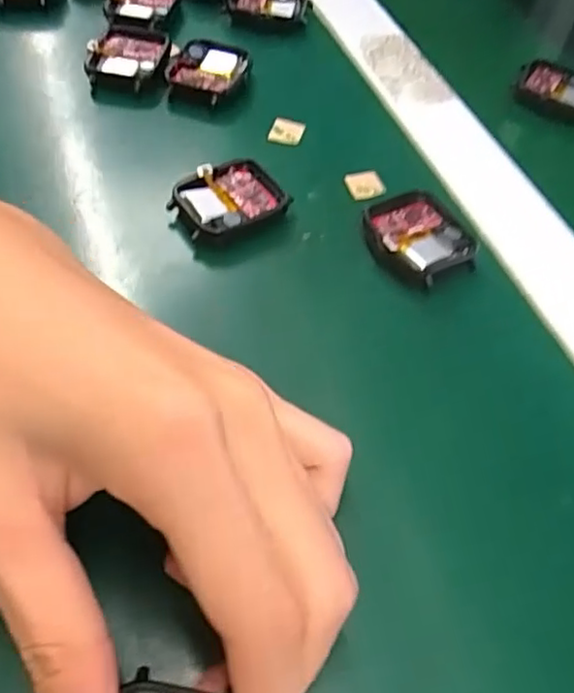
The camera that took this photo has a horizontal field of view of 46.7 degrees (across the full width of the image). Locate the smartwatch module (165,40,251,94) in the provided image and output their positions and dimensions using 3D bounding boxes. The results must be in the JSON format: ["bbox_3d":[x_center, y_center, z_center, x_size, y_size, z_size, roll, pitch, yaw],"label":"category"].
[{"bbox_3d":[-0.040,-0.142,0.340,0.036,0.008,0.040,17,54,7],"label":"smartwatch module"}]

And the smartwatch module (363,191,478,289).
[{"bbox_3d":[0.056,-0.046,0.281,0.038,0.012,0.045,-25,60,-22],"label":"smartwatch module"}]

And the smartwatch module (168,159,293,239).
[{"bbox_3d":[-0.027,-0.062,0.286,0.047,0.013,0.034,-24,59,-21],"label":"smartwatch module"}]

